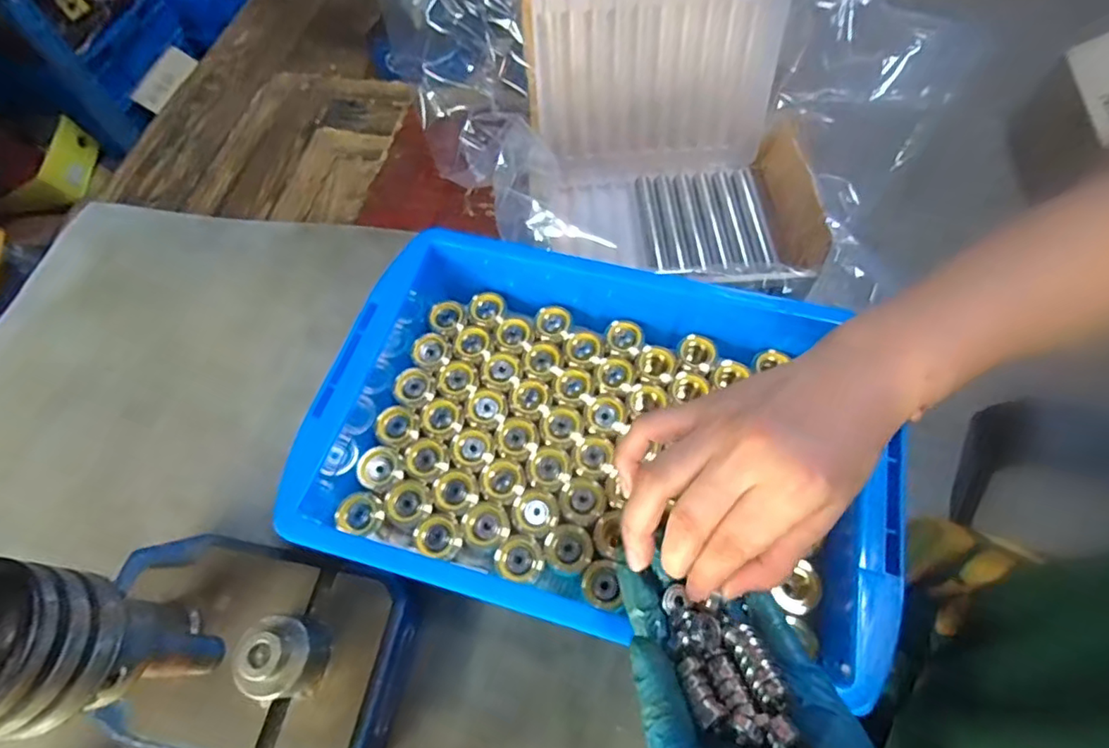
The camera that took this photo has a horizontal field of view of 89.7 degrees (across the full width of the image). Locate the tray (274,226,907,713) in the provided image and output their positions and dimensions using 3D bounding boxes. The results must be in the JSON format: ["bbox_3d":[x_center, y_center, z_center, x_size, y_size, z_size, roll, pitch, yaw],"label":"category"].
[{"bbox_3d":[0.013,0.039,0.379,0.327,0.070,0.235,13,63,10],"label":"tray"}]

